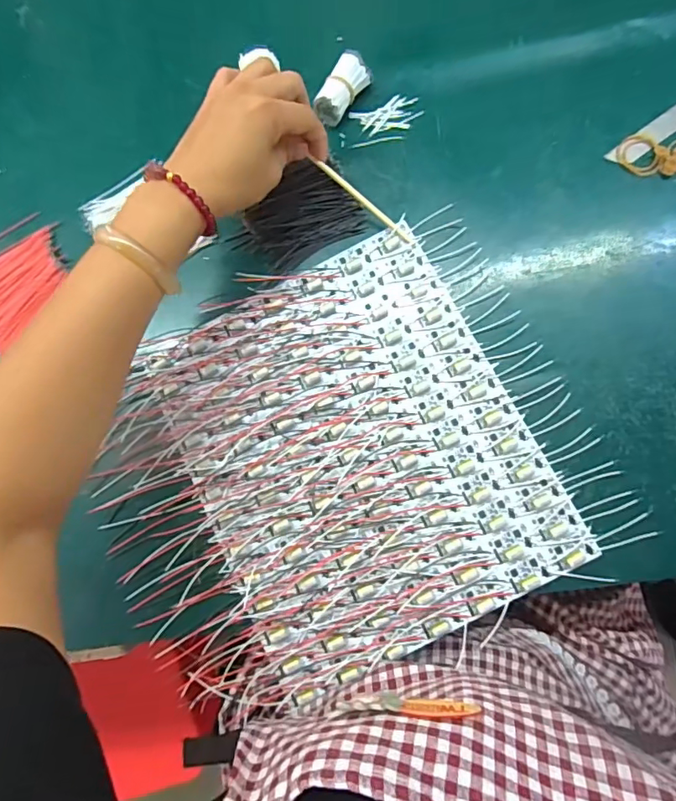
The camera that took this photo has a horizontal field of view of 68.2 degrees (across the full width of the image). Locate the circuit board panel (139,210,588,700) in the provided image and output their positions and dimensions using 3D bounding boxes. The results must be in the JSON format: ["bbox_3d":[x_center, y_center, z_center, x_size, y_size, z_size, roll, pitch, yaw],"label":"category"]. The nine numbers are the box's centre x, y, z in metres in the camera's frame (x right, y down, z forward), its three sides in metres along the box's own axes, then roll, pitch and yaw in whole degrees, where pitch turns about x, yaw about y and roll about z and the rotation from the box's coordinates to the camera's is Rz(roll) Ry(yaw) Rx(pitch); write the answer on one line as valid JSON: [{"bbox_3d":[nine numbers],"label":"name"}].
[{"bbox_3d":[0.009,0.036,0.376,0.245,0.015,0.286,-27,80,1],"label":"circuit board panel"}]

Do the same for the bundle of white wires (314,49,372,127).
[{"bbox_3d":[0.003,-0.260,0.418,0.026,0.024,0.057,37,85,6],"label":"bundle of white wires"}]

